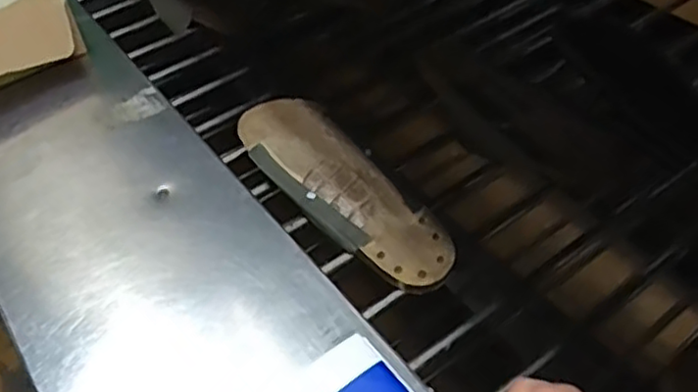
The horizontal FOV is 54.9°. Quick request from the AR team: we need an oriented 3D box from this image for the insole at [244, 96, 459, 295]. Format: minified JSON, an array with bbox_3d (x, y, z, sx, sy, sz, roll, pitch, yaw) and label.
[{"bbox_3d":[-0.006,-0.008,0.640,0.084,0.018,0.252,-39,64,-15],"label":"insole"}]

